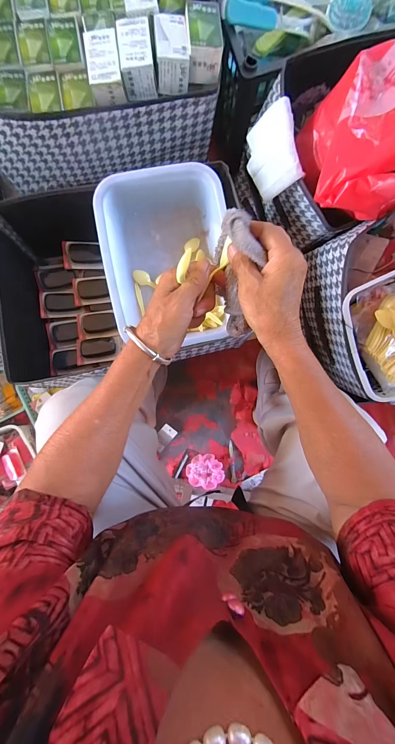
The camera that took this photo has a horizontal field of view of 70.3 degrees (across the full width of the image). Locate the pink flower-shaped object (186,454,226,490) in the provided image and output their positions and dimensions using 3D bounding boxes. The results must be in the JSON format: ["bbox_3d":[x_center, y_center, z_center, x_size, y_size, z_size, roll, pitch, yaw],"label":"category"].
[{"bbox_3d":[0.022,0.269,0.765,0.100,0.042,0.082,13,90,-1],"label":"pink flower-shaped object"}]

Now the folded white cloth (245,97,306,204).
[{"bbox_3d":[0.127,-0.369,0.476,0.082,0.015,0.128,-10,94,39],"label":"folded white cloth"}]

